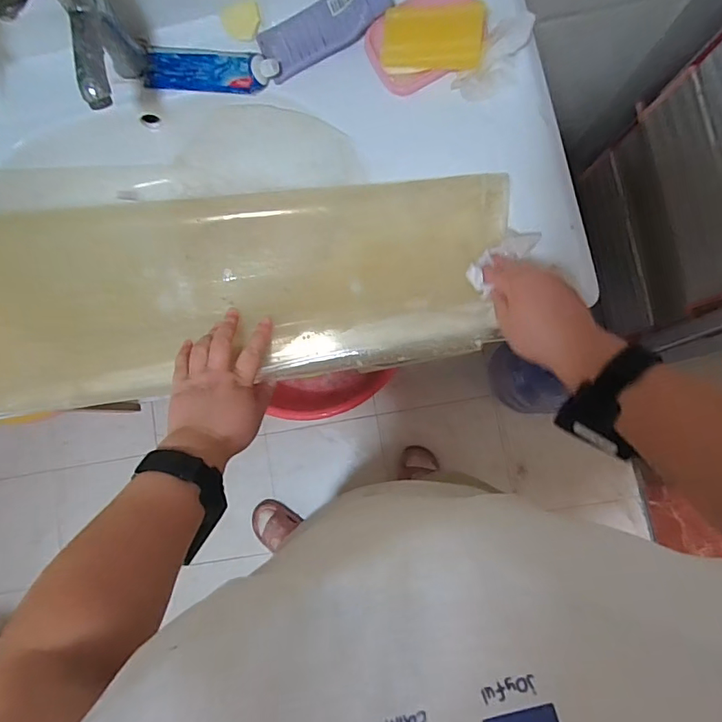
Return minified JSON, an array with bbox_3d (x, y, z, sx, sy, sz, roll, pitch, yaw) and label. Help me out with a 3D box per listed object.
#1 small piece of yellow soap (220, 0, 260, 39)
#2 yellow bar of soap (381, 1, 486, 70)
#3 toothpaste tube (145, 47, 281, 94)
[{"bbox_3d":[-0.145,-0.406,0.577,0.047,0.005,0.049,-2,83,5],"label":"small piece of yellow soap"},{"bbox_3d":[0.081,-0.364,0.541,0.111,0.015,0.061,9,109,13],"label":"yellow bar of soap"},{"bbox_3d":[-0.179,-0.350,0.579,0.162,0.025,0.050,5,84,6],"label":"toothpaste tube"}]

